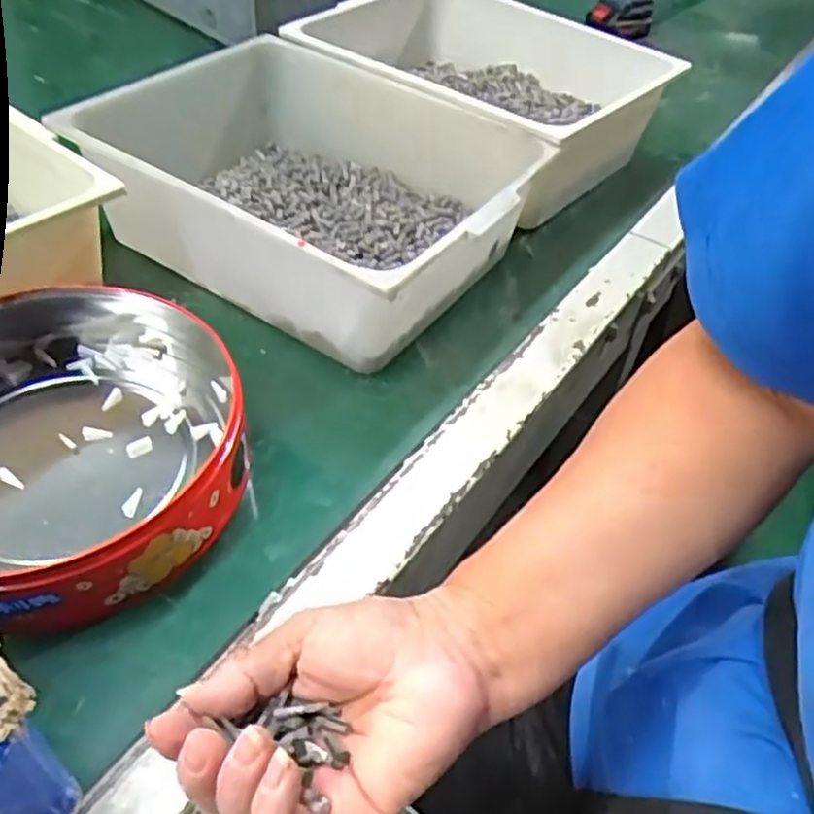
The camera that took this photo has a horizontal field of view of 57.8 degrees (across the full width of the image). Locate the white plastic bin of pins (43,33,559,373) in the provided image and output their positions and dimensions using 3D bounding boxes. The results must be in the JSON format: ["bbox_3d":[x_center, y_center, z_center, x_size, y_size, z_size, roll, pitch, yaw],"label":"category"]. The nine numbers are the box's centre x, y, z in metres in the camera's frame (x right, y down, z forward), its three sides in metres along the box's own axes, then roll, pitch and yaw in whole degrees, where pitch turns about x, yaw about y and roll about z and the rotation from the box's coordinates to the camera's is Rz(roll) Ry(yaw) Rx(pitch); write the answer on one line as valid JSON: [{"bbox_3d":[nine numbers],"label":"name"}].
[{"bbox_3d":[-0.074,-0.199,0.678,0.348,0.119,0.286,27,50,21],"label":"white plastic bin of pins"}]

